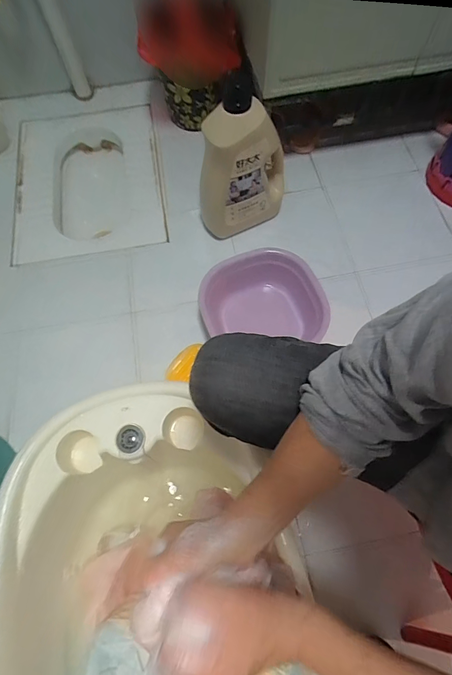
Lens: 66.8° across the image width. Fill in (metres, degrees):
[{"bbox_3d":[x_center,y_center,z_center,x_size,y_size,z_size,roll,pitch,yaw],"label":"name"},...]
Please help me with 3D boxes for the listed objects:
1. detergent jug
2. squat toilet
[{"bbox_3d":[0.041,-0.390,0.800,0.215,0.363,0.101,0,68,2],"label":"detergent jug"},{"bbox_3d":[-0.416,-0.473,1.063,0.430,0.131,0.525,-10,68,-2],"label":"squat toilet"}]

